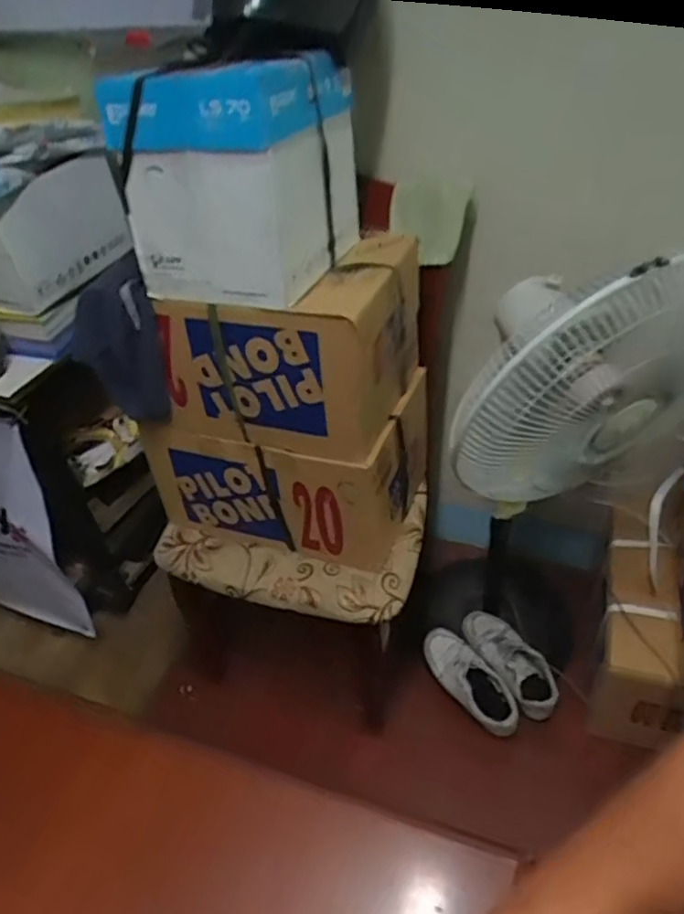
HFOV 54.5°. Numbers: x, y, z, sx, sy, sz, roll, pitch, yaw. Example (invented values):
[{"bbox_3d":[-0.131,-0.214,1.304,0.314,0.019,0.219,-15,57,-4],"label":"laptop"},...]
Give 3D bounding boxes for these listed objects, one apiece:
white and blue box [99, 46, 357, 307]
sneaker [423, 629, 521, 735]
[{"bbox_3d":[-0.133,-0.404,0.926,0.229,0.275,0.278,12,45,21],"label":"white and blue box"},{"bbox_3d":[0.270,0.471,1.405,0.089,0.080,0.250,-32,47,-26],"label":"sneaker"}]

